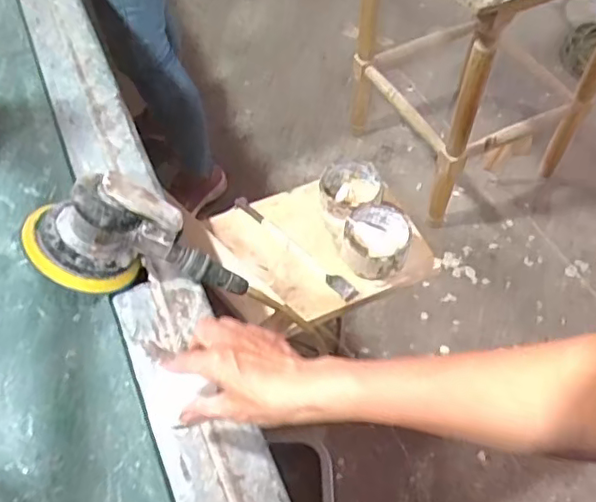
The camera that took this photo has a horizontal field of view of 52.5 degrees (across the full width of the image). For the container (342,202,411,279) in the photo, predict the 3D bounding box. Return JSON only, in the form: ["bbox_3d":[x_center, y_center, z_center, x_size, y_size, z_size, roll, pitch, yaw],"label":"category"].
[{"bbox_3d":[0.098,-0.013,0.761,0.082,0.043,0.099,16,56,10],"label":"container"}]

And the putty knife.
[{"bbox_3d":[-0.008,-0.007,0.779,0.021,0.009,0.214,-38,64,-24],"label":"putty knife"}]

